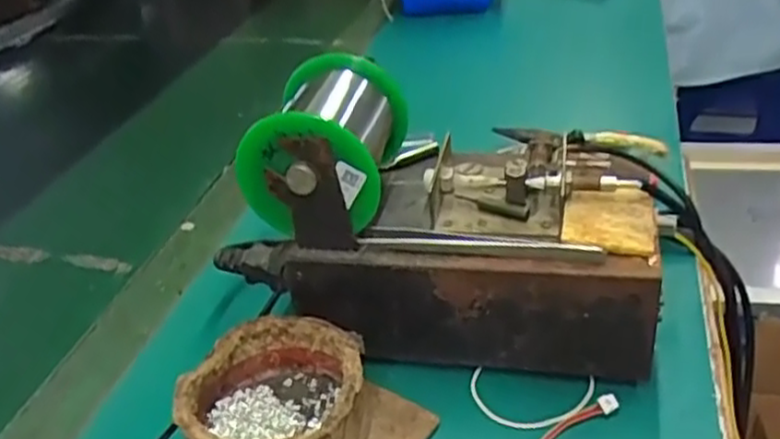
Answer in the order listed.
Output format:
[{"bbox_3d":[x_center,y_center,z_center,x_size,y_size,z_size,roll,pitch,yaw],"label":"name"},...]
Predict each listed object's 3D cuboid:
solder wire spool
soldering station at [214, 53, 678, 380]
[{"bbox_3d":[-0.032,-0.040,0.369,0.068,0.058,0.090,3,35,13],"label":"solder wire spool"},{"bbox_3d":[0.027,-0.007,0.388,0.221,0.133,0.115,4,35,15],"label":"soldering station"}]

